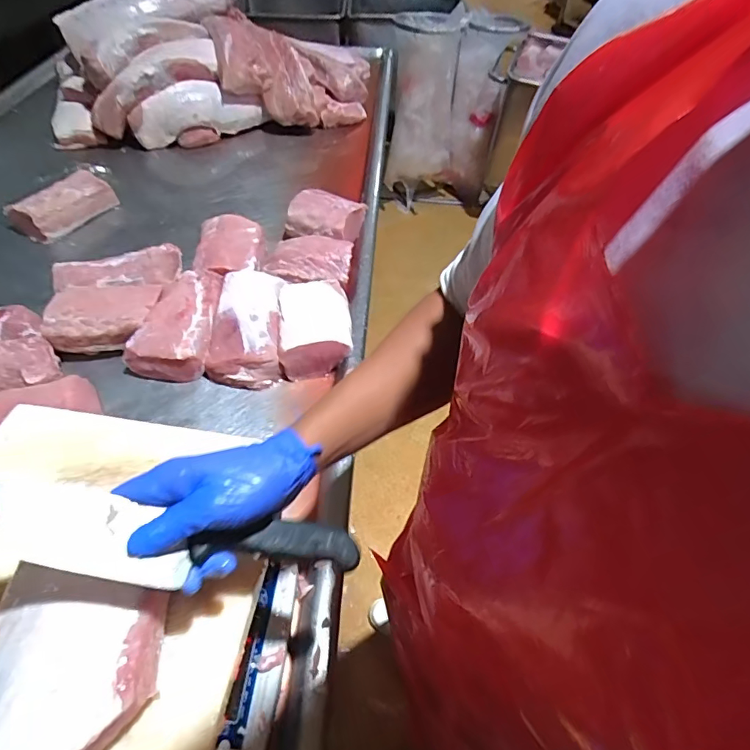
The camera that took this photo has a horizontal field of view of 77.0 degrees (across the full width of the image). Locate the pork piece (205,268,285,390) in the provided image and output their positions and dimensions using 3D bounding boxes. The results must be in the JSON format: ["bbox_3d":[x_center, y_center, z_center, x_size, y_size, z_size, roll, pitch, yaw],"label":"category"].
[{"bbox_3d":[-0.215,-0.093,0.800,0.112,0.061,0.240,-4,50,-4],"label":"pork piece"}]

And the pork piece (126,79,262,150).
[{"bbox_3d":[-0.465,-0.688,1.232,0.327,0.111,0.074,-27,56,-22],"label":"pork piece"}]

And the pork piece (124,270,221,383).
[{"bbox_3d":[-0.332,-0.091,0.793,0.130,0.070,0.213,-3,50,-4],"label":"pork piece"}]

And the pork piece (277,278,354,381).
[{"bbox_3d":[-0.099,-0.086,0.813,0.124,0.052,0.185,-5,50,-5],"label":"pork piece"}]

